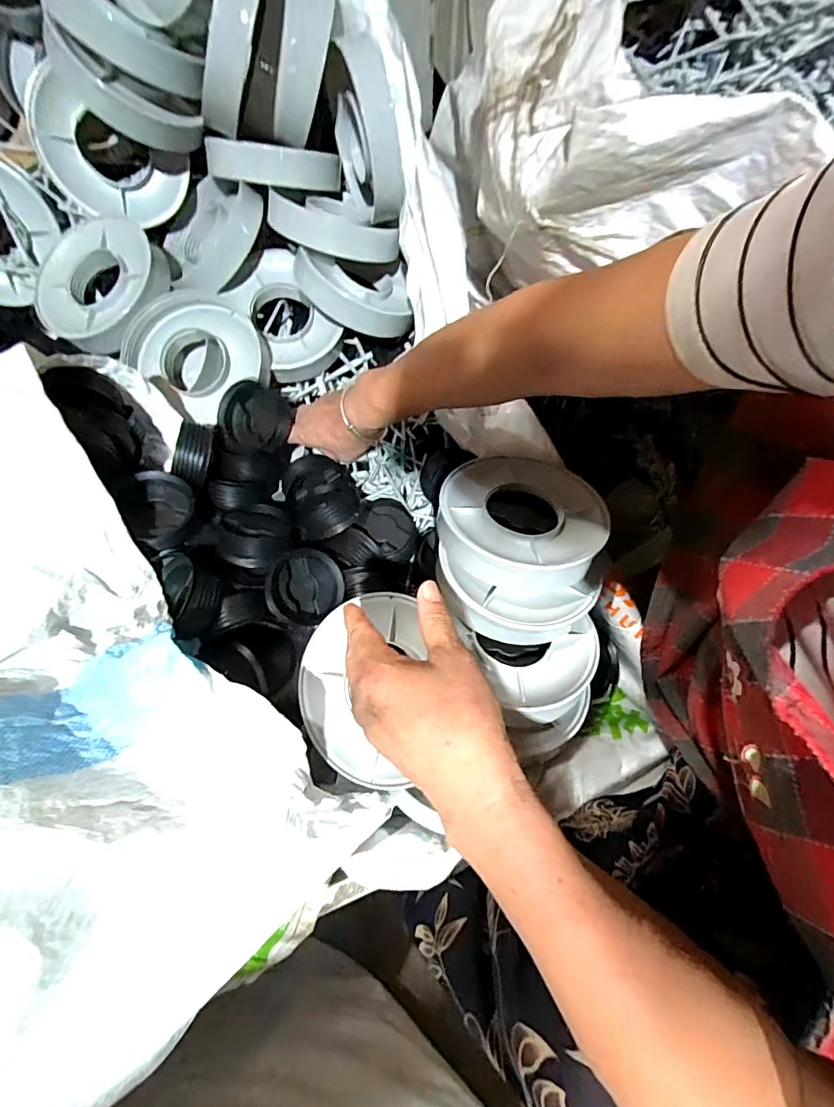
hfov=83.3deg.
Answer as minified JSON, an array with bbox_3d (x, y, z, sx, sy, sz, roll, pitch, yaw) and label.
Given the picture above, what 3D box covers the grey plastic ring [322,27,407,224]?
[{"bbox_3d":[-0.062,-0.478,0.534,0.048,0.160,0.180,-20,80,-2],"label":"grey plastic ring"}]

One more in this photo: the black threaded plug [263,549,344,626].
[{"bbox_3d":[-0.113,0.033,0.472,0.072,0.031,0.068,0,80,1],"label":"black threaded plug"}]

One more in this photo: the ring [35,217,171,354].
[{"bbox_3d":[-0.382,-0.324,0.565,0.129,0.034,0.154,27,82,6],"label":"ring"}]

